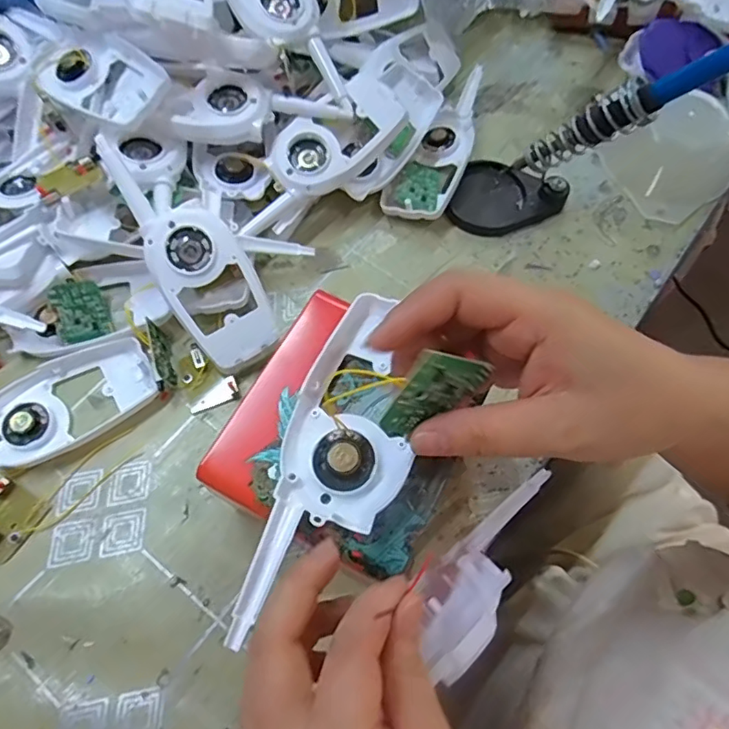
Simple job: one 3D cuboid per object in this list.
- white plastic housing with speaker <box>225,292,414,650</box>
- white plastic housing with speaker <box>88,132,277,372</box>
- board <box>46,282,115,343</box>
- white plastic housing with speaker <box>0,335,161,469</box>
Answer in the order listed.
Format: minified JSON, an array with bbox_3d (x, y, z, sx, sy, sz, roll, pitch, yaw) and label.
[{"bbox_3d":[-0.009,0.041,0.257,0.057,0.015,0.168,15,64,4],"label":"white plastic housing with speaker"},{"bbox_3d":[-0.114,-0.073,0.358,0.058,0.017,0.163,-36,97,-16],"label":"white plastic housing with speaker"},{"bbox_3d":[-0.194,-0.037,0.381,0.032,0.004,0.040,-21,90,-37],"label":"board"},{"bbox_3d":[-0.215,0.035,0.353,0.159,0.014,0.057,-28,71,-13],"label":"white plastic housing with speaker"}]

